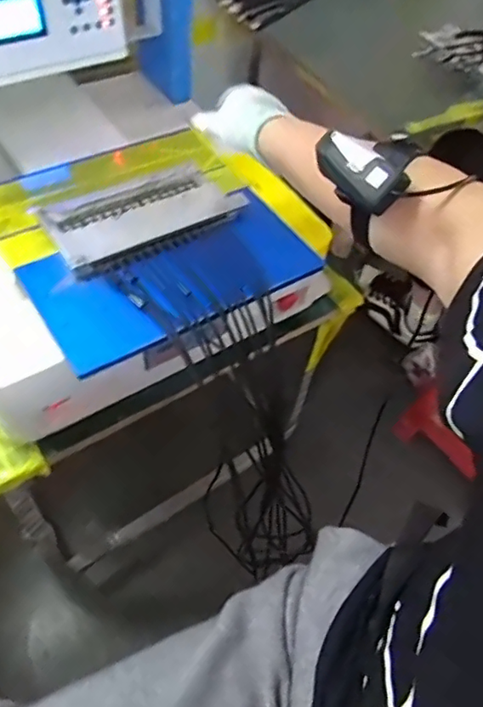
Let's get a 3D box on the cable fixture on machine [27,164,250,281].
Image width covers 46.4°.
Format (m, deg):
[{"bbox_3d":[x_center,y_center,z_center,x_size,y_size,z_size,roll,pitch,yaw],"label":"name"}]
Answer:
[{"bbox_3d":[-0.105,-0.159,0.640,0.221,0.022,0.104,-27,59,-23],"label":"cable fixture on machine"}]

